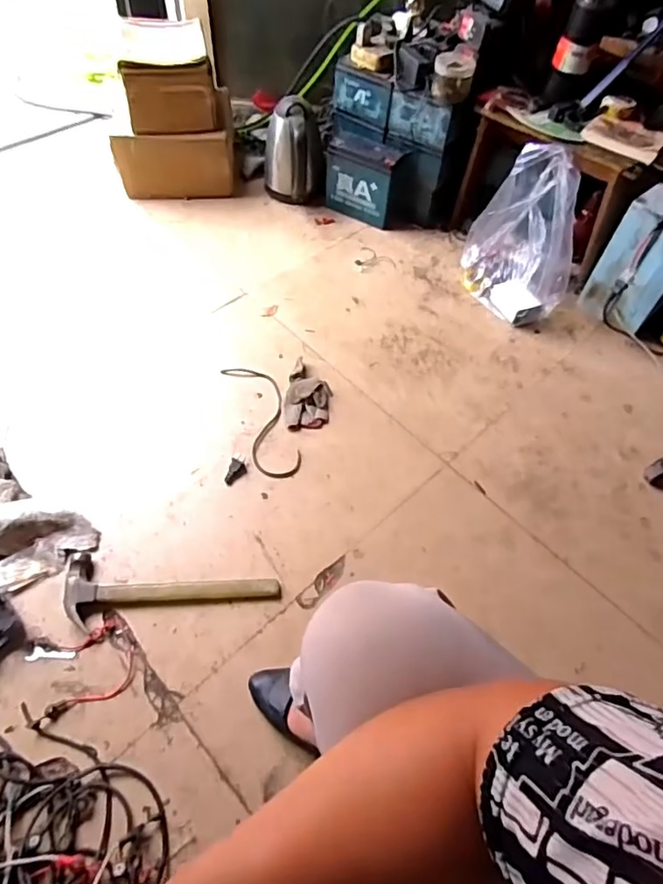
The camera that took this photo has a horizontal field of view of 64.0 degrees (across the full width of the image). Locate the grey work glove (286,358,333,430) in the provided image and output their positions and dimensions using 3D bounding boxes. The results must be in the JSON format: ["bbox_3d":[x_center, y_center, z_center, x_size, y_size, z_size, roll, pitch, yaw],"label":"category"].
[{"bbox_3d":[-0.044,-0.096,1.043,0.085,0.033,0.156,6,56,-1],"label":"grey work glove"}]

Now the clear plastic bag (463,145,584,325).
[{"bbox_3d":[0.419,-0.448,1.140,0.165,0.319,0.242,-8,57,-10],"label":"clear plastic bag"}]

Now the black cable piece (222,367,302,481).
[{"bbox_3d":[-0.129,-0.048,1.022,0.090,0.004,0.278,-15,59,-15],"label":"black cable piece"}]

